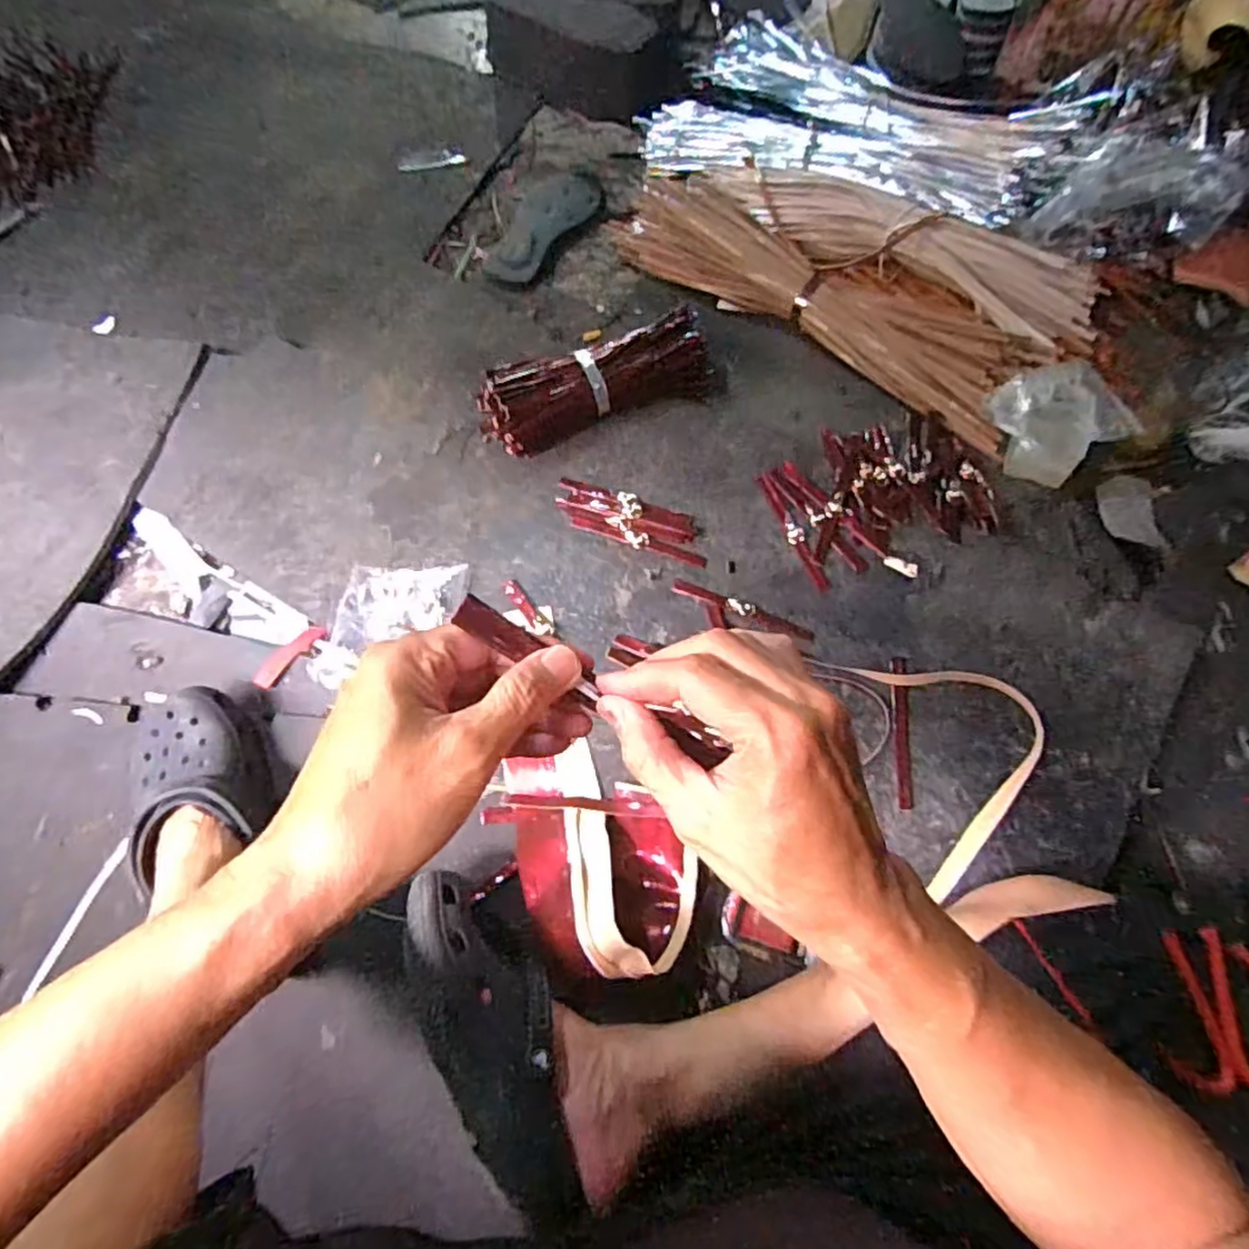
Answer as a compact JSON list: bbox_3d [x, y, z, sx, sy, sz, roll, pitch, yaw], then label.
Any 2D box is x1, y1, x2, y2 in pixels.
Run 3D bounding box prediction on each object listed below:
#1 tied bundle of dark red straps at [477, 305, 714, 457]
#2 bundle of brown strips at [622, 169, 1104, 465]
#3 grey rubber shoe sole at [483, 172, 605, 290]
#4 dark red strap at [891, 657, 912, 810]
[{"bbox_3d":[-0.031,-0.260,0.770,0.260,0.057,0.090,-16,69,-2],"label":"tied bundle of dark red straps"},{"bbox_3d":[0.253,-0.434,0.829,0.560,0.068,0.222,32,73,14],"label":"bundle of brown strips"},{"bbox_3d":[-0.114,-0.525,0.929,0.102,0.014,0.228,28,72,13],"label":"grey rubber shoe sole"},{"bbox_3d":[0.252,0.096,0.639,0.014,0.005,0.139,5,68,4],"label":"dark red strap"}]

